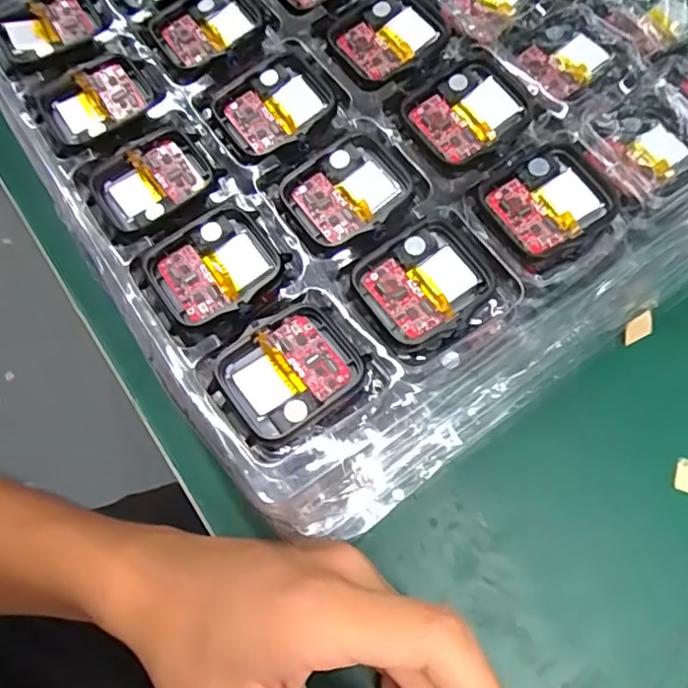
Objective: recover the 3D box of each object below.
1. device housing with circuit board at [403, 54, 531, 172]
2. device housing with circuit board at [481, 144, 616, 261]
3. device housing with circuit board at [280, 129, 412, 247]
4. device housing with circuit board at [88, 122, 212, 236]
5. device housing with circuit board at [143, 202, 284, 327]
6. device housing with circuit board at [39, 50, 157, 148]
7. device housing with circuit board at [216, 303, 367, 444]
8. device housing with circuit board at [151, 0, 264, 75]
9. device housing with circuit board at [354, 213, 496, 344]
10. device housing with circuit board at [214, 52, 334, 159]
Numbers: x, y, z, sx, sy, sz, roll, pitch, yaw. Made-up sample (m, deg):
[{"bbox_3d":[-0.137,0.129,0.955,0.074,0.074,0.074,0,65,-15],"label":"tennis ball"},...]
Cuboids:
[{"bbox_3d":[0.047,-0.085,0.223,0.037,0.017,0.037,-32,71,-9],"label":"device housing with circuit board"},{"bbox_3d":[0.075,-0.051,0.213,0.042,0.010,0.036,-29,71,-8],"label":"device housing with circuit board"},{"bbox_3d":[0.003,-0.056,0.216,0.044,0.006,0.035,-36,72,-10],"label":"device housing with circuit board"},{"bbox_3d":[-0.073,-0.062,0.225,0.042,0.004,0.033,-36,72,-10],"label":"device housing with circuit board"},{"bbox_3d":[-0.045,-0.027,0.210,0.042,0.009,0.036,-35,72,-10],"label":"device housing with circuit board"},{"bbox_3d":[-0.100,-0.099,0.239,0.040,0.004,0.037,-35,72,-10],"label":"device housing with circuit board"},{"bbox_3d":[-0.017,0.009,0.194,0.043,0.006,0.035,-34,72,-10],"label":"device housing with circuit board"},{"bbox_3d":[-0.055,-0.132,0.245,0.042,0.008,0.036,-32,71,-9],"label":"device housing with circuit board"},{"bbox_3d":[0.029,-0.022,0.204,0.043,0.007,0.036,-36,72,-10],"label":"device housing with circuit board"},{"bbox_3d":[-0.026,-0.092,0.230,0.042,0.010,0.034,-35,72,-10],"label":"device housing with circuit board"}]

